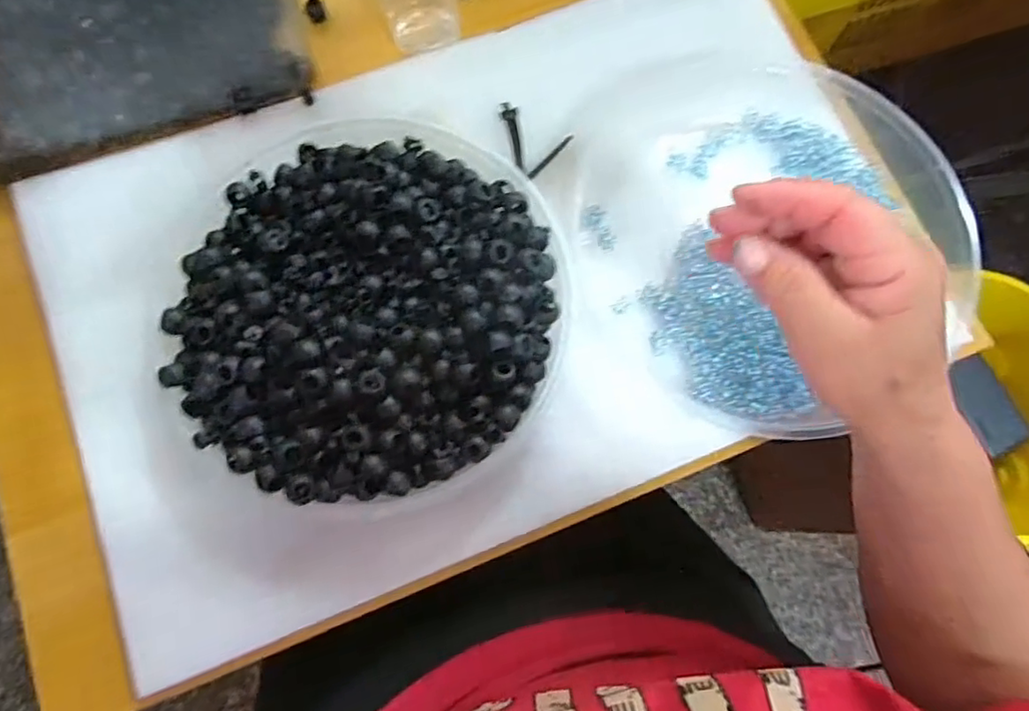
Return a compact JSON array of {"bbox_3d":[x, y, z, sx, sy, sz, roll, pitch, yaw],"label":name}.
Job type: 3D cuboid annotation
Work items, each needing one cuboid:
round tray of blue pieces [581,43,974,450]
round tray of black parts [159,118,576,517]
[{"bbox_3d":[0.156,-0.079,0.378,0.237,0.042,0.261,-10,77,-2],"label":"round tray of blue pieces"},{"bbox_3d":[-0.078,-0.029,0.342,0.214,0.058,0.215,0,77,0],"label":"round tray of black parts"}]

